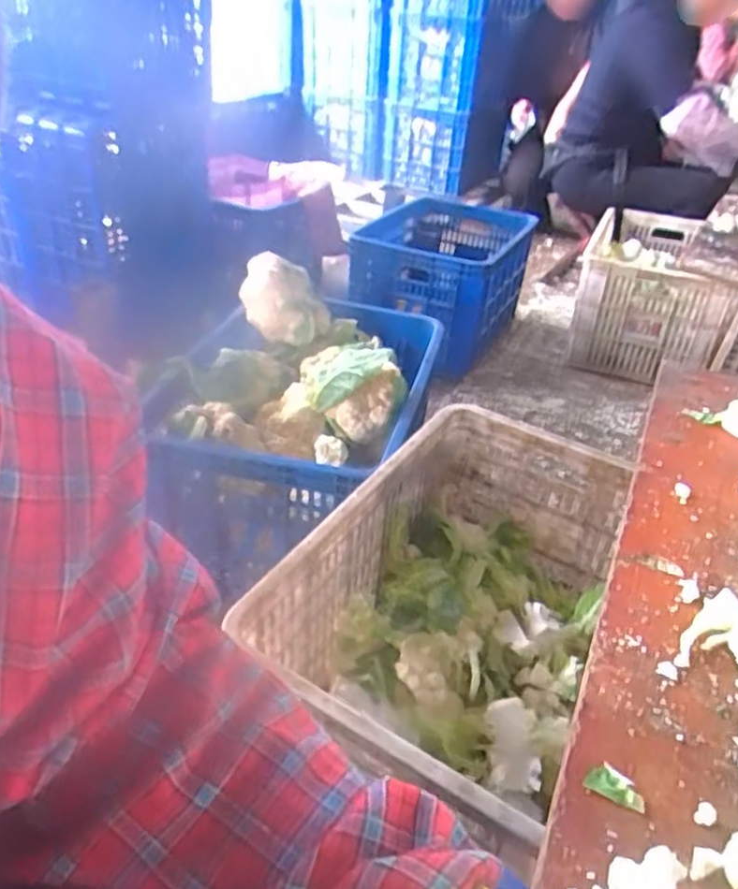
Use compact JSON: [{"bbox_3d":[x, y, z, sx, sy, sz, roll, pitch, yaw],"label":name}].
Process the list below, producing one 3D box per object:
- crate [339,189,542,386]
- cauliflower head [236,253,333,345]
[{"bbox_3d":[0.198,-0.448,1.819,0.374,0.282,0.550,19,37,19],"label":"crate"},{"bbox_3d":[-0.145,-0.246,1.182,0.151,0.140,0.113,1,35,-6],"label":"cauliflower head"}]

